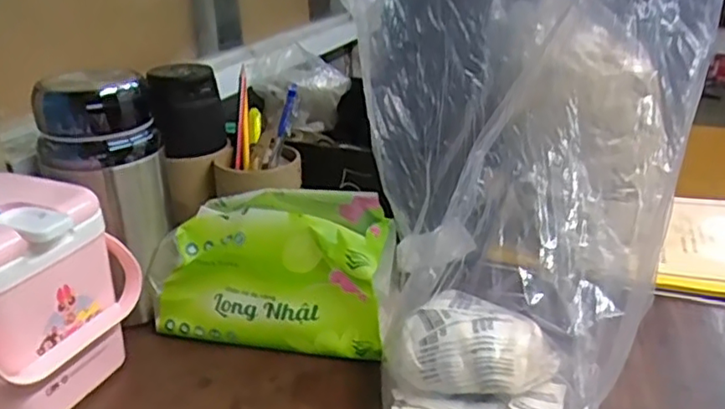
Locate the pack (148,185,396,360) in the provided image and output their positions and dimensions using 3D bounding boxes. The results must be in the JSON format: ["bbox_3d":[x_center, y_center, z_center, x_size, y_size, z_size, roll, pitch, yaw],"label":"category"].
[{"bbox_3d":[-0.075,0.058,0.531,0.198,0.120,0.078,3,26,10],"label":"pack"}]

